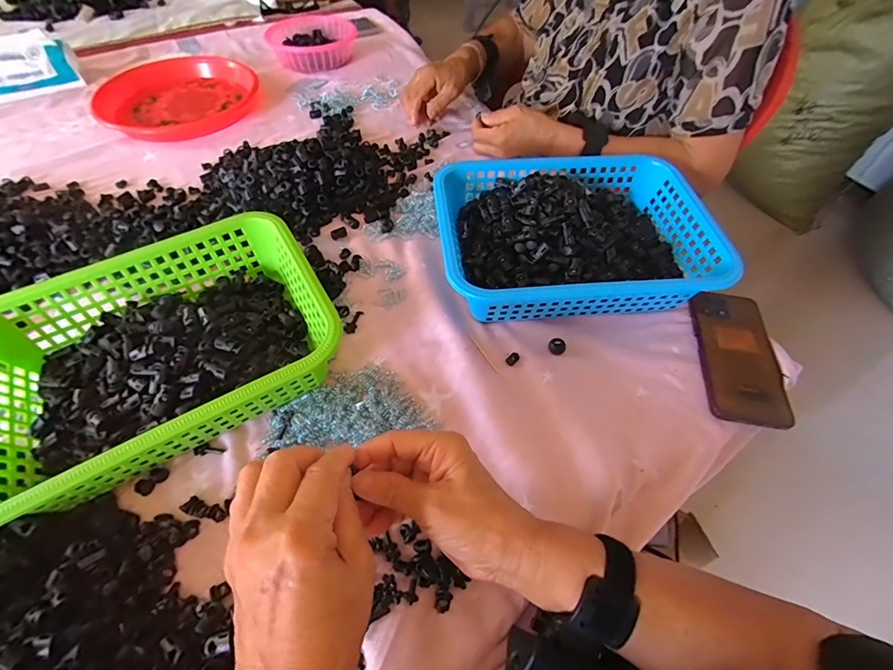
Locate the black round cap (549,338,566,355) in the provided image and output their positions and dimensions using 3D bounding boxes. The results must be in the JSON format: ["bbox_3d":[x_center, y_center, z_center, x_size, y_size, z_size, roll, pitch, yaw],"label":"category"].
[{"bbox_3d":[0.119,0.012,0.443,0.018,0.006,0.017,1,56,-2],"label":"black round cap"}]

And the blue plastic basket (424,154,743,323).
[{"bbox_3d":[0.139,-0.112,0.485,0.296,0.081,0.214,-1,56,-3],"label":"blue plastic basket"}]

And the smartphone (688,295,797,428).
[{"bbox_3d":[0.311,0.020,0.445,0.077,0.013,0.158,10,56,4],"label":"smartphone"}]

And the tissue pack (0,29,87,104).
[{"bbox_3d":[-0.720,-0.449,0.698,0.165,0.073,0.078,-30,62,-21],"label":"tissue pack"}]

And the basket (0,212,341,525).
[{"bbox_3d":[-0.260,0.013,0.384,0.292,0.074,0.207,-26,61,-18],"label":"basket"}]

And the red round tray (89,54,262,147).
[{"bbox_3d":[-0.454,-0.407,0.705,0.216,0.036,0.216,1,56,-2],"label":"red round tray"}]

